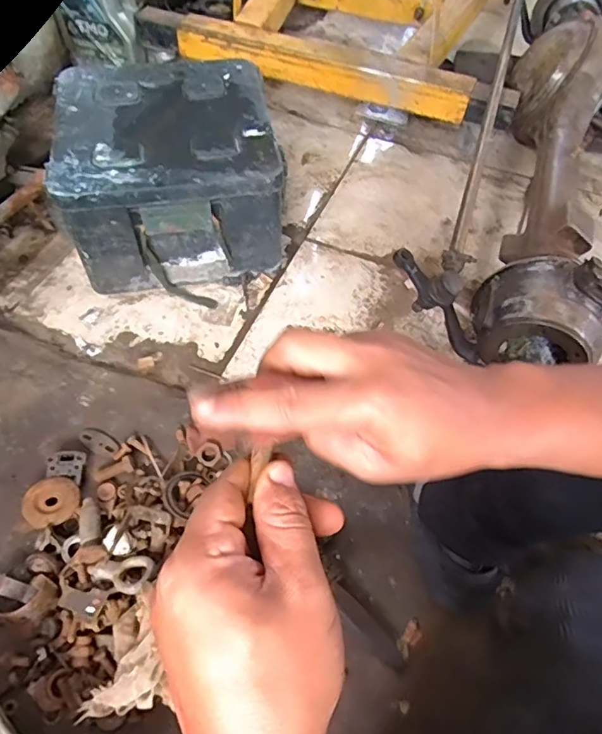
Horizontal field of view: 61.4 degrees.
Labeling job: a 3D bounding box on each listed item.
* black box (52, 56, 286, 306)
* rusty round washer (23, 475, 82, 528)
[{"bbox_3d":[-0.233,-0.347,0.946,0.357,0.233,0.365,-8,57,-7],"label":"black box"},{"bbox_3d":[-0.343,0.184,0.698,0.068,0.009,0.069,7,54,-10],"label":"rusty round washer"}]

